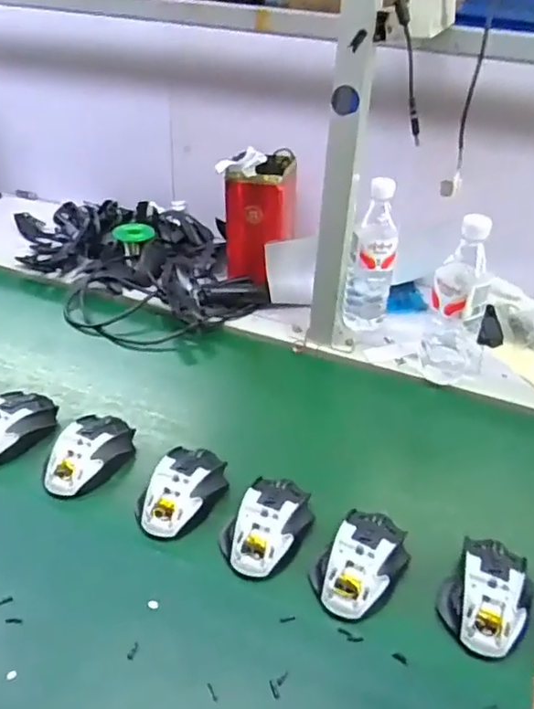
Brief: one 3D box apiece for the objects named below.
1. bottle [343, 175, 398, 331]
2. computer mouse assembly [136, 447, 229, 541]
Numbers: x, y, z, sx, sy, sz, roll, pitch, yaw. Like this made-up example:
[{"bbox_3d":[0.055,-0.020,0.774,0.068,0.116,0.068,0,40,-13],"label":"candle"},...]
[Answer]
[{"bbox_3d":[0.157,-0.140,0.910,0.064,0.226,0.063,10,34,9],"label":"bottle"},{"bbox_3d":[-0.087,0.141,0.638,0.067,0.032,0.109,17,37,19],"label":"computer mouse assembly"}]

